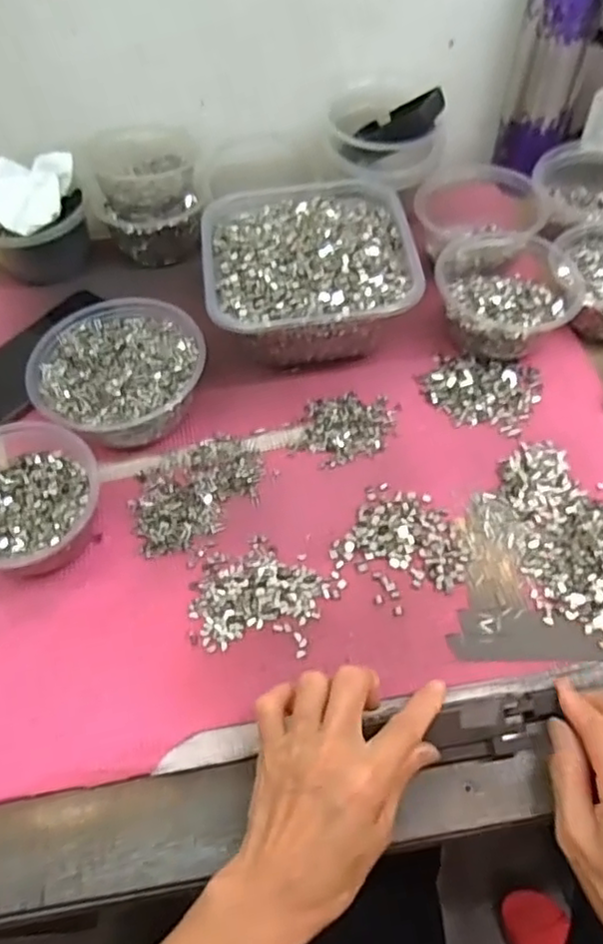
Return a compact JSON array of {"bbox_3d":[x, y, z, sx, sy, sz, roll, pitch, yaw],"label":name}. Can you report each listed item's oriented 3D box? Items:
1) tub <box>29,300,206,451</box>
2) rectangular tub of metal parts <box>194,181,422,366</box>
[{"bbox_3d":[-0.147,-0.079,0.537,0.130,0.059,0.132,-2,56,3],"label":"tub"},{"bbox_3d":[0.005,-0.175,0.574,0.171,0.086,0.181,-10,56,-3],"label":"rectangular tub of metal parts"}]

